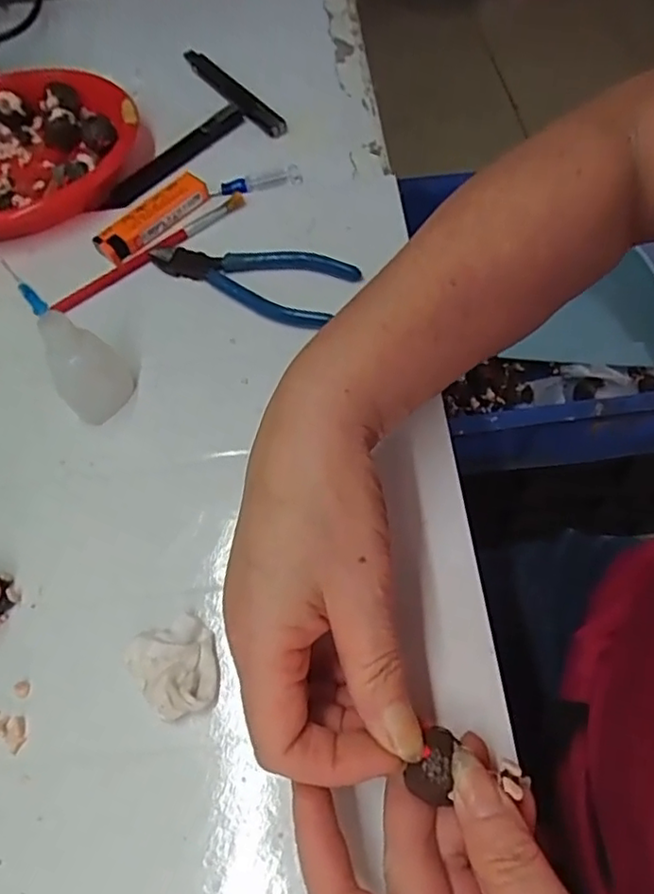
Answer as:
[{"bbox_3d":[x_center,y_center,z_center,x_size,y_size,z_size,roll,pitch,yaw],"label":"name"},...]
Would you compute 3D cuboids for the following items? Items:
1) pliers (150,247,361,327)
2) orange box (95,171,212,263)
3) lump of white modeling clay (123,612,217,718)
[{"bbox_3d":[-0.047,-0.102,0.369,0.123,0.009,0.047,17,63,13],"label":"pliers"},{"bbox_3d":[-0.111,-0.148,0.400,0.079,0.014,0.021,-40,65,-17],"label":"orange box"},{"bbox_3d":[-0.064,0.095,0.268,0.034,0.012,0.039,-24,62,-9],"label":"lump of white modeling clay"}]

